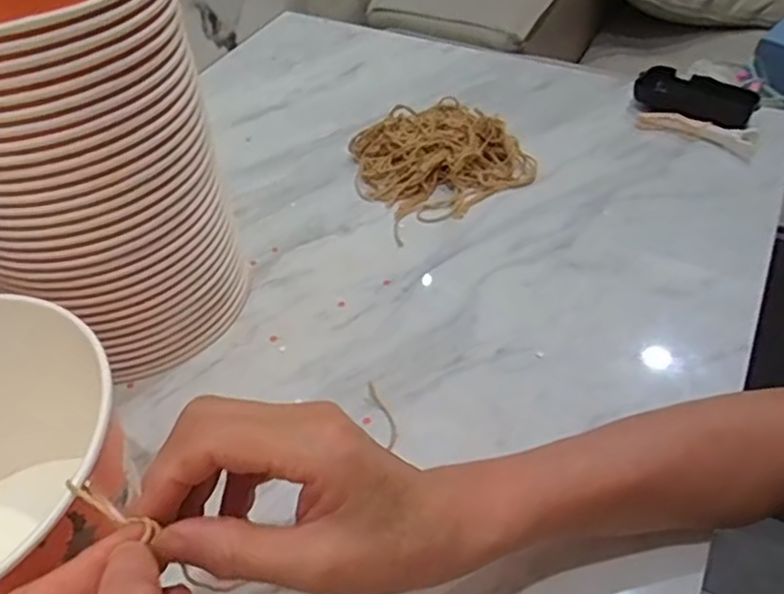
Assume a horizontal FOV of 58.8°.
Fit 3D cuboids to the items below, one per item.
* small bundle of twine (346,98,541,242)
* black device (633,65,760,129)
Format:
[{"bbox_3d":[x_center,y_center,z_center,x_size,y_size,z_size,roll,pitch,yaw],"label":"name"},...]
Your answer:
[{"bbox_3d":[0.041,-0.131,0.633,0.156,0.035,0.134,-26,51,-20],"label":"small bundle of twine"},{"bbox_3d":[0.294,-0.192,0.674,0.108,0.029,0.053,27,54,25],"label":"black device"}]

